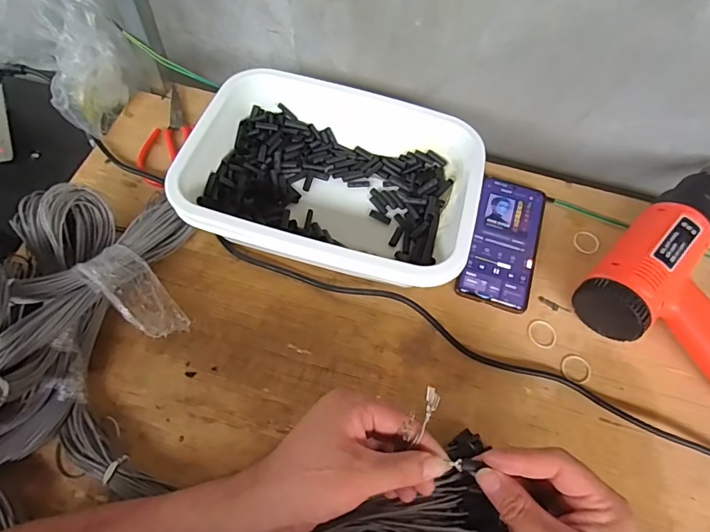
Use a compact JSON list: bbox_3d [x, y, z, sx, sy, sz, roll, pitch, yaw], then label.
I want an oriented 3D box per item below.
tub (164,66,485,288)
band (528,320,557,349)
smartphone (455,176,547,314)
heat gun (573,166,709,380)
[{"bbox_3d":[-0.018,-0.091,0.507,0.290,0.088,0.214,14,61,5],"label":"tub"},{"bbox_3d":[0.192,0.069,0.476,0.028,0.004,0.030,17,61,6],"label":"band"},{"bbox_3d":[0.168,-0.028,0.523,0.074,0.014,0.163,18,61,7],"label":"smartphone"},{"bbox_3d":[0.378,0.007,0.484,0.275,0.072,0.187,-39,70,-22],"label":"heat gun"}]

